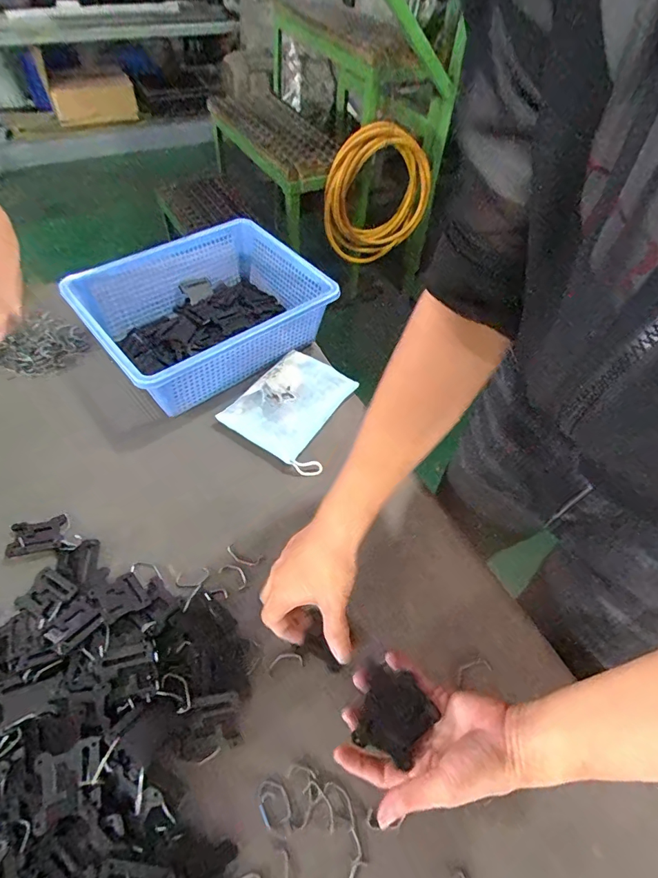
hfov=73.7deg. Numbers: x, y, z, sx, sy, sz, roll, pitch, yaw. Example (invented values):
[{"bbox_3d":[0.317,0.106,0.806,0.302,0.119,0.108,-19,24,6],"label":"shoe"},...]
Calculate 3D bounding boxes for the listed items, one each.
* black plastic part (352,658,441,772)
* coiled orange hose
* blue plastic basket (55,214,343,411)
[{"bbox_3d":[0.055,0.231,0.372,0.061,0.011,0.063,19,55,9],"label":"black plastic part"},{"bbox_3d":[0.156,-0.745,1.381,0.370,0.379,0.057,-21,59,-18],"label":"coiled orange hose"},{"bbox_3d":[-0.171,-0.176,0.623,0.305,0.101,0.231,-34,64,-25],"label":"blue plastic basket"}]

